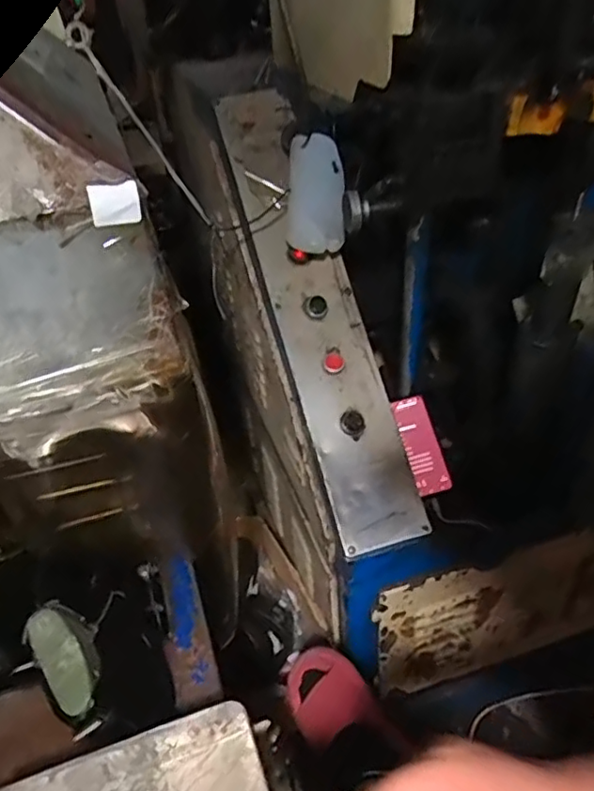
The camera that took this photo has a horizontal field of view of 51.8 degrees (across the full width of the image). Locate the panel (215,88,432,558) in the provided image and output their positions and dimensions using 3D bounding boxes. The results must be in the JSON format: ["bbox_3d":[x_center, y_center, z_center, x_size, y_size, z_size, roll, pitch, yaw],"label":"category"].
[{"bbox_3d":[0.023,-0.136,0.886,0.128,0.057,0.713,-16,81,-14],"label":"panel"}]

